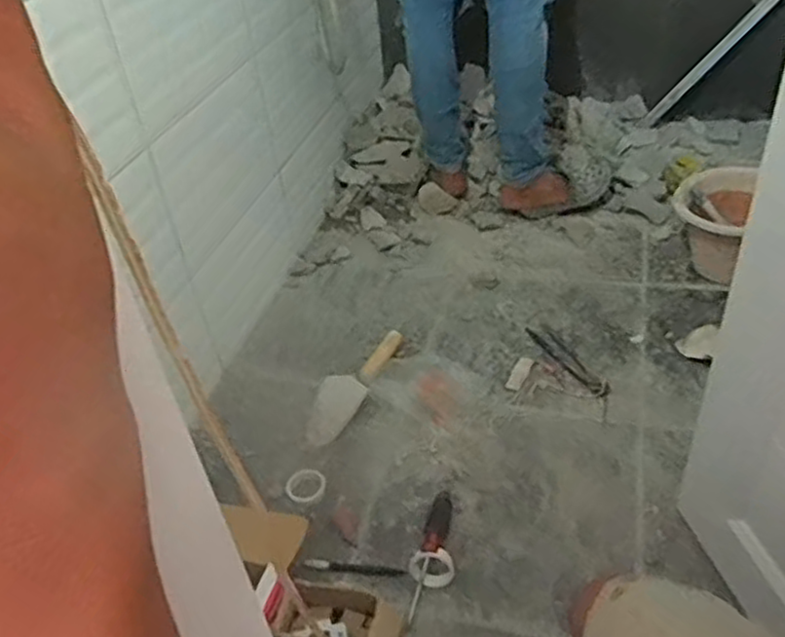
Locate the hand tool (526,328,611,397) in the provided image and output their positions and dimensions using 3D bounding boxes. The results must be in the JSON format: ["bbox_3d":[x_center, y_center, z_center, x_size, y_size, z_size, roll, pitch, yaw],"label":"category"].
[{"bbox_3d":[0.319,0.075,1.312,0.042,0.007,0.220,-22,41,-18],"label":"hand tool"}]

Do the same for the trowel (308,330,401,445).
[{"bbox_3d":[-0.073,0.112,1.301,0.082,0.038,0.290,14,43,24],"label":"trowel"}]

